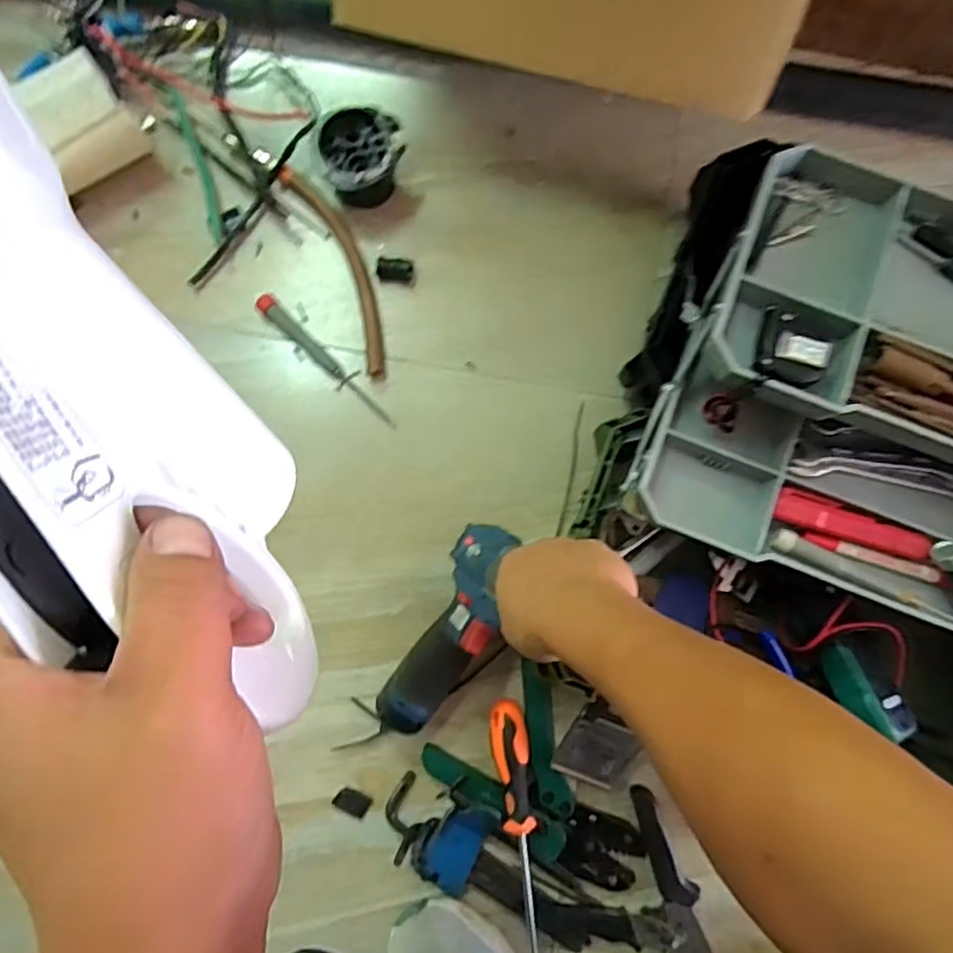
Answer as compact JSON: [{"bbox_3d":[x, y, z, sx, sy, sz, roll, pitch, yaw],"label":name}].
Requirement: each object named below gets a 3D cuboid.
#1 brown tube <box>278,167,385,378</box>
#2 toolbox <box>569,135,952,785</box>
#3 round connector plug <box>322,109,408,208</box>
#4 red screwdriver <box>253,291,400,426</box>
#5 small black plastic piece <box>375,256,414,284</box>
[{"bbox_3d":[-0.127,-0.201,0.618,0.038,0.010,0.219,-25,85,-3],"label":"brown tube"},{"bbox_3d":[0.324,-0.006,0.514,0.416,0.194,0.373,28,85,2],"label":"toolbox"},{"bbox_3d":[-0.106,-0.298,0.608,0.077,0.055,0.078,-15,85,-2],"label":"round connector plug"},{"bbox_3d":[-0.142,-0.108,0.609,0.170,0.013,0.017,44,86,4],"label":"red screwdriver"},{"bbox_3d":[-0.079,-0.199,0.618,0.034,0.018,0.021,6,84,0],"label":"small black plastic piece"}]

